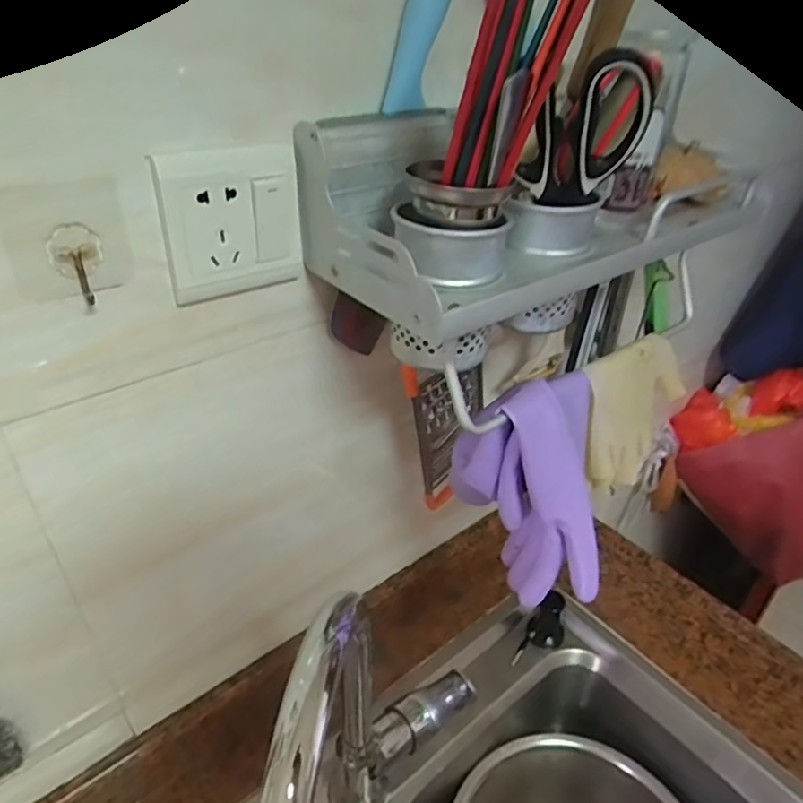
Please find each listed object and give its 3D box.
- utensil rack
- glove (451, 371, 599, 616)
[{"bbox_3d":[0.094,-0.140,0.421,0.291,0.122,0.132,-21,40,-30],"label":"utensil rack"},{"bbox_3d":[0.090,0.069,0.439,0.097,0.166,0.089,1,34,-1],"label":"glove"}]

